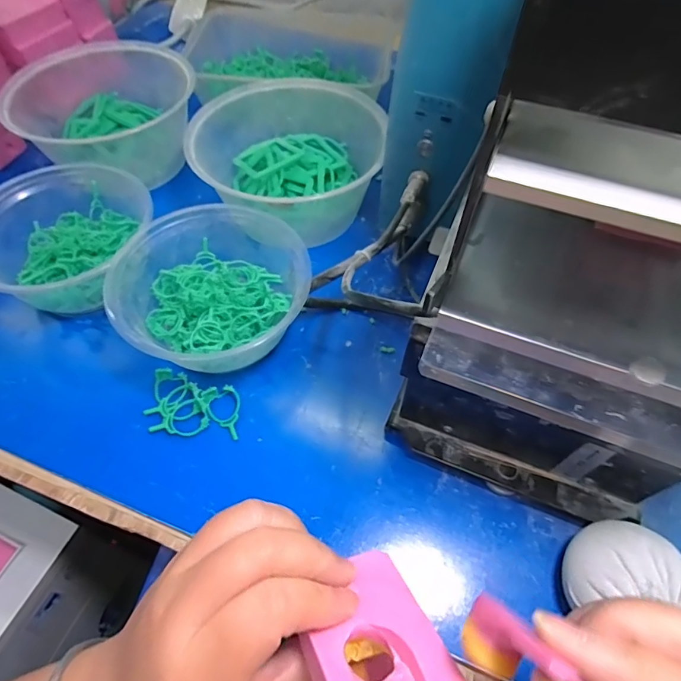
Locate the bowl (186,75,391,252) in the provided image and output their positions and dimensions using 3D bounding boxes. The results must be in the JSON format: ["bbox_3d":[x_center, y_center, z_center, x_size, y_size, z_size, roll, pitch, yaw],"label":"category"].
[{"bbox_3d":[-0.042,-0.173,0.420,0.146,0.068,0.148,0,57,0],"label":"bowl"}]

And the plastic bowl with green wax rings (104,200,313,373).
[{"bbox_3d":[-0.093,-0.041,0.339,0.128,0.049,0.119,-31,62,-19],"label":"plastic bowl with green wax rings"}]

